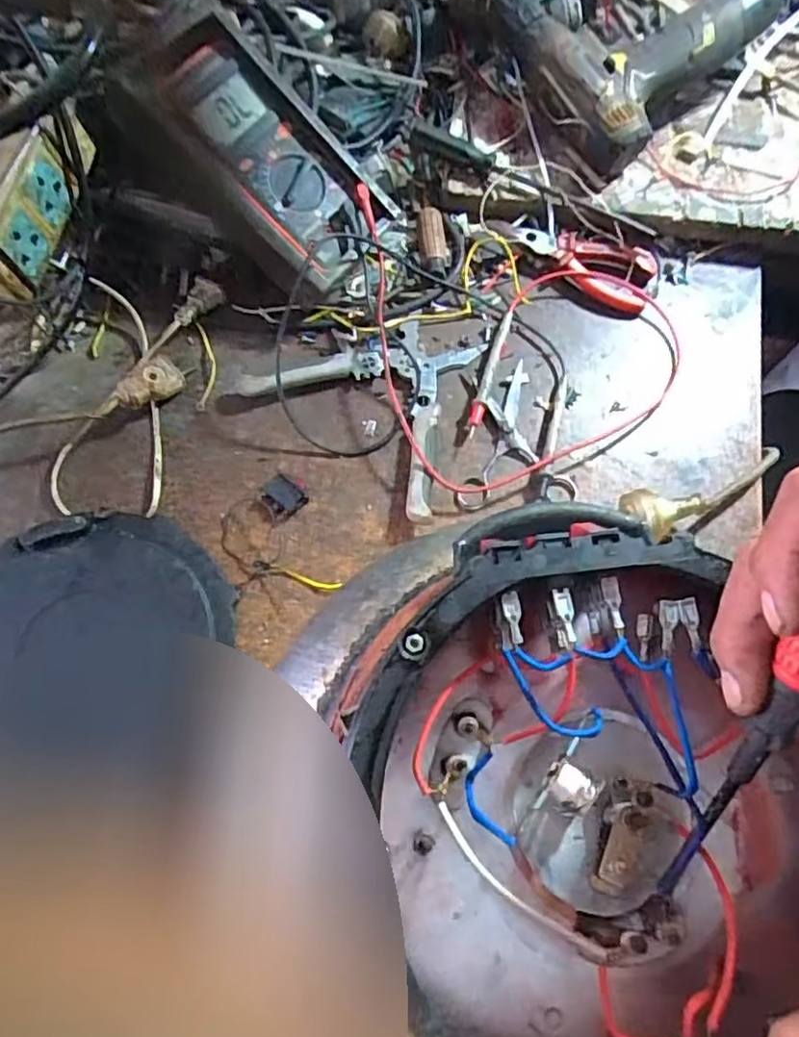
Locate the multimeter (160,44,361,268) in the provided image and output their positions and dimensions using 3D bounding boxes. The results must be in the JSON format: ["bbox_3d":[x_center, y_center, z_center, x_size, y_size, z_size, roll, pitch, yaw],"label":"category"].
[{"bbox_3d":[-0.098,-0.270,0.491,0.080,0.029,0.184,-43,98,-14],"label":"multimeter"}]

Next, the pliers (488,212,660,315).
[{"bbox_3d":[0.143,-0.211,0.539,0.134,0.020,0.056,13,72,4],"label":"pliers"}]

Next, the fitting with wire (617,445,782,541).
[{"bbox_3d":[0.226,-0.018,0.480,0.144,0.028,0.039,-18,72,-23],"label":"fitting with wire"}]

